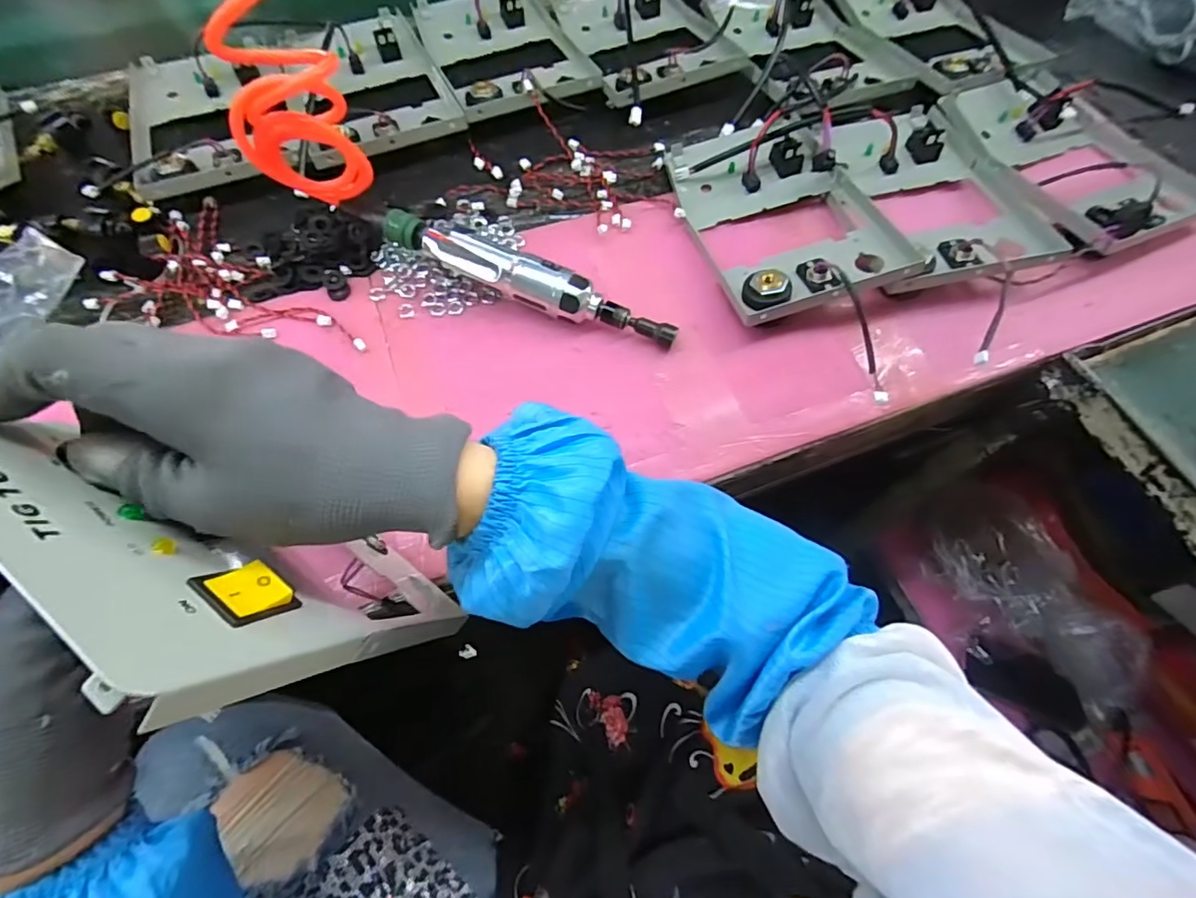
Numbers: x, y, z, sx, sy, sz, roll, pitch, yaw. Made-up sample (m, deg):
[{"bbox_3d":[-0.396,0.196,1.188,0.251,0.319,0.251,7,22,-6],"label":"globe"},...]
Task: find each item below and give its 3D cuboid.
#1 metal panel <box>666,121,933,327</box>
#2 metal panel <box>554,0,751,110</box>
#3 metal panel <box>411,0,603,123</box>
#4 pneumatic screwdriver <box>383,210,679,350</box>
[{"bbox_3d":[0.161,-0.210,0.479,0.153,0.043,0.222,-13,67,-5],"label":"metal panel"},{"bbox_3d":[0.053,-0.460,0.603,0.156,0.028,0.252,-17,67,-7],"label":"metal panel"},{"bbox_3d":[-0.100,-0.441,0.590,0.150,0.034,0.229,-21,68,-8],"label":"metal panel"},{"bbox_3d":[-0.057,-0.134,0.447,0.249,0.045,0.034,22,68,10],"label":"pneumatic screwdriver"}]

